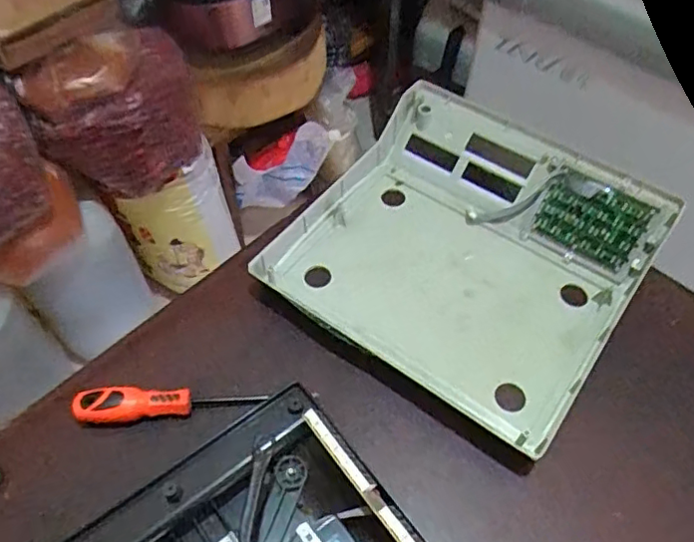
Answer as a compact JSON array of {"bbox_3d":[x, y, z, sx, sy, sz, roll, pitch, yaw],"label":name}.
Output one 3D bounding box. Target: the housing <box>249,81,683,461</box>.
[{"bbox_3d":[0.130,-0.023,0.652,0.348,0.076,0.339,33,61,20],"label":"housing"}]

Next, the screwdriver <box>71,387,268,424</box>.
[{"bbox_3d":[-0.168,0.128,0.557,0.170,0.032,0.028,-1,55,-1],"label":"screwdriver"}]

